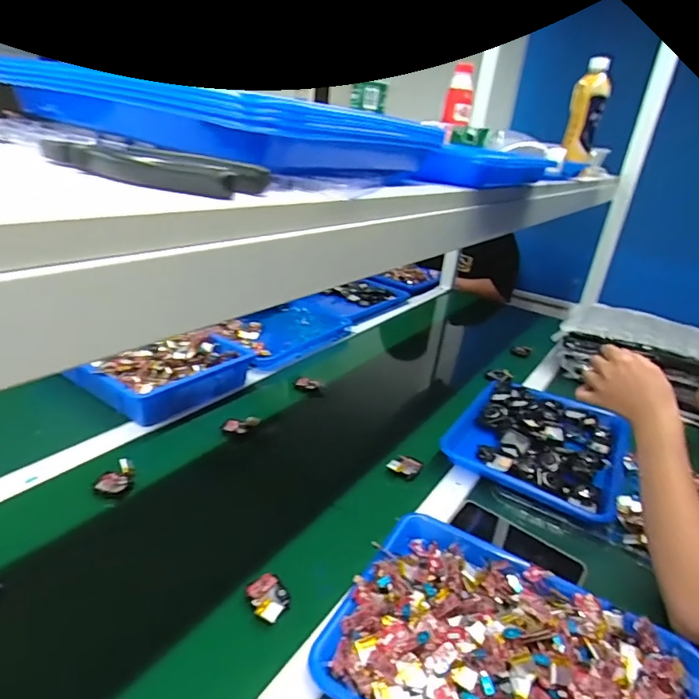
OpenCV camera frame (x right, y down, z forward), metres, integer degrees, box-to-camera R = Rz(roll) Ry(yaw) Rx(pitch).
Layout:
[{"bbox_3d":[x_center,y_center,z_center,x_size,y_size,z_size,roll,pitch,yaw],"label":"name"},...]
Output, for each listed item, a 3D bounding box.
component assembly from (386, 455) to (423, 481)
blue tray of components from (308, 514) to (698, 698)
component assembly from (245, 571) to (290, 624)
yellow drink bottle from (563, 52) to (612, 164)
[{"bbox_3d":[0.083,0.176,0.739,0.044,0.014,0.034,18,24,25],"label":"component assembly"},{"bbox_3d":[0.156,0.296,0.459,0.332,0.049,0.238,19,24,26],"label":"blue tray of components"},{"bbox_3d":[-0.083,0.258,0.513,0.040,0.013,0.055,-6,26,-32],"label":"component assembly"},{"bbox_3d":[0.471,-0.475,0.981,0.063,0.183,0.050,14,22,16],"label":"yellow drink bottle"}]

